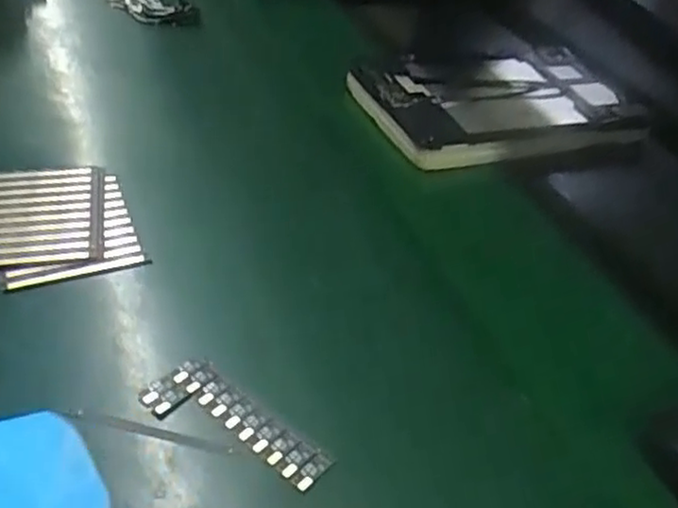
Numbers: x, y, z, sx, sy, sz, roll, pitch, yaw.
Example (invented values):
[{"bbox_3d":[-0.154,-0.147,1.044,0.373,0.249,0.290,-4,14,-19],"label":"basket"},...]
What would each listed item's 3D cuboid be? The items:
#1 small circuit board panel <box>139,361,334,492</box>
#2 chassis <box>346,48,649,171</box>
[{"bbox_3d":[-0.053,0.087,0.355,0.095,0.005,0.041,33,47,28],"label":"small circuit board panel"},{"bbox_3d":[0.149,-0.147,0.672,0.257,0.030,0.165,-12,44,-22],"label":"chassis"}]

